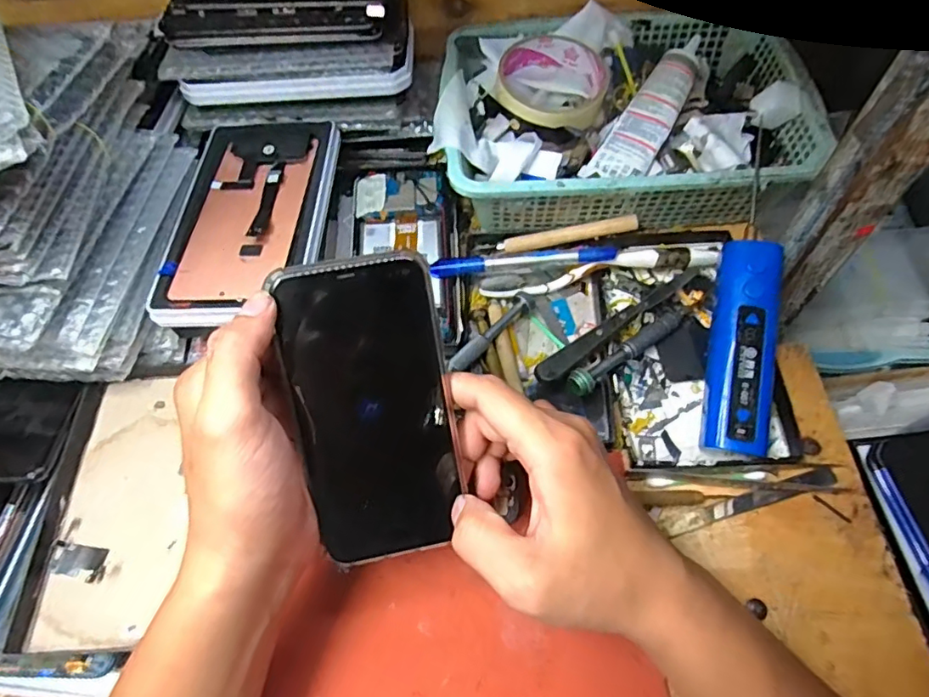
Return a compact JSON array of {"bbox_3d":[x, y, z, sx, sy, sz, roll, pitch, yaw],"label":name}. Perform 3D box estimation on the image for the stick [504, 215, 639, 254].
[{"bbox_3d":[0.082,-0.090,0.429,0.100,0.009,0.014,-9,62,12],"label":"stick"}]

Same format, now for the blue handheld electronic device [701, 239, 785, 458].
[{"bbox_3d":[0.170,-0.003,0.336,0.032,0.020,0.130,10,80,6],"label":"blue handheld electronic device"}]

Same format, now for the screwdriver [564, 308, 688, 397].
[{"bbox_3d":[0.113,-0.001,0.373,0.106,0.021,0.016,-35,64,-15],"label":"screwdriver"}]

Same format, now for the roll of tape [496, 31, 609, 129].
[{"bbox_3d":[0.069,-0.211,0.431,0.085,0.018,0.085,-2,60,3],"label":"roll of tape"}]

